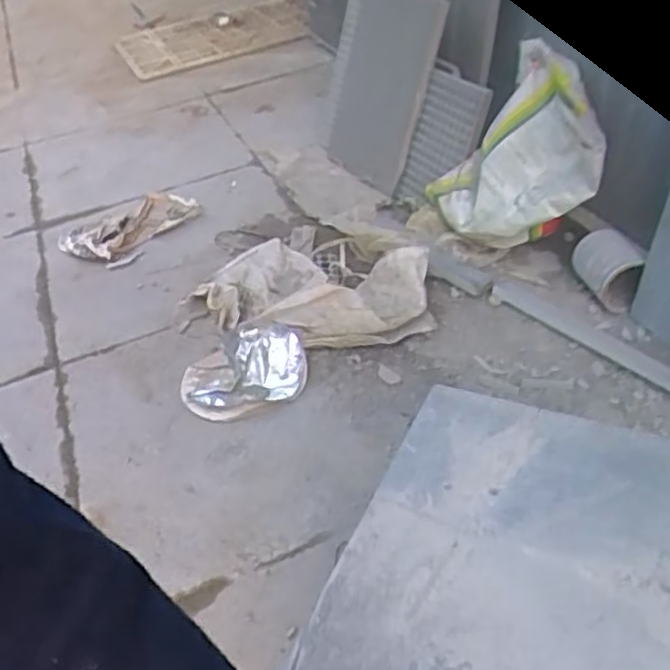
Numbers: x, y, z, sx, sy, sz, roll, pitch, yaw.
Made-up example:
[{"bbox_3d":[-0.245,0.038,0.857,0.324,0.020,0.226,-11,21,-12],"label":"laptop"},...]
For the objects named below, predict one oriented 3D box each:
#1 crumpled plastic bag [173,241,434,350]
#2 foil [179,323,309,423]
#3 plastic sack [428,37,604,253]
[{"bbox_3d":[-0.054,-0.070,1.333,0.481,0.107,0.224,8,41,21],"label":"crumpled plastic bag"},{"bbox_3d":[-0.160,0.060,1.235,0.221,0.079,0.158,-12,36,-7],"label":"foil"},{"bbox_3d":[0.323,-0.348,1.322,0.279,0.301,0.250,-4,38,7],"label":"plastic sack"}]

